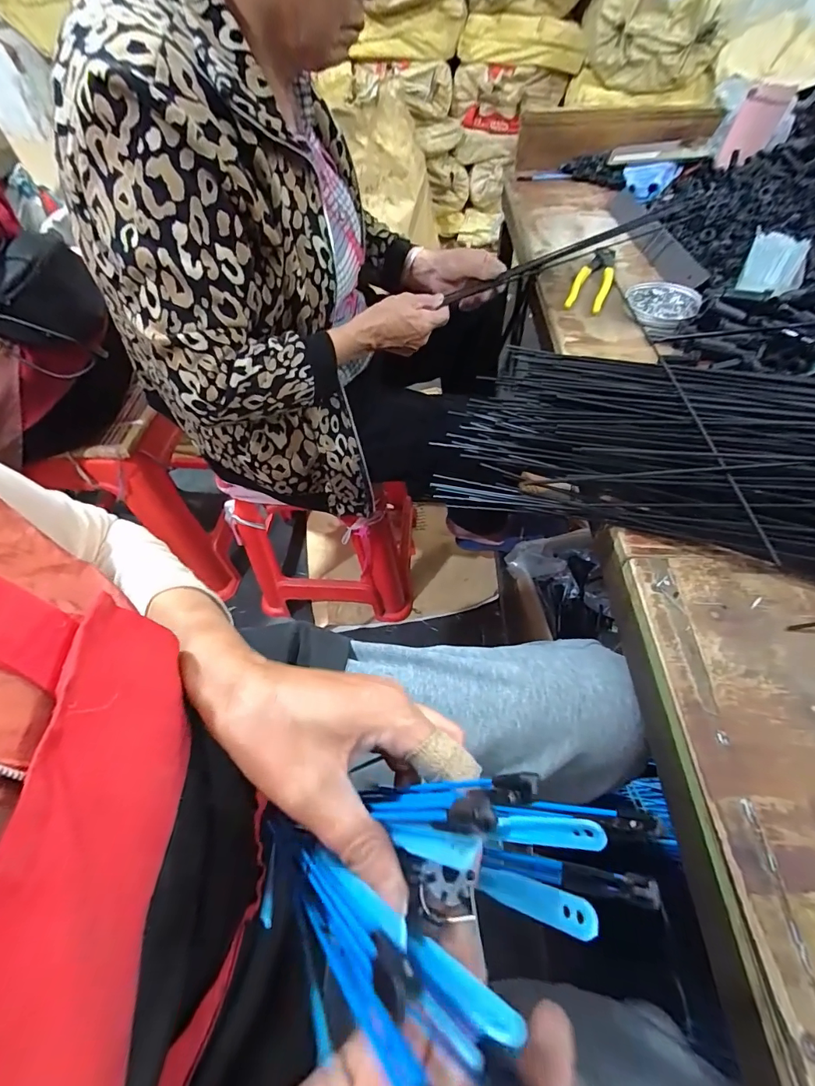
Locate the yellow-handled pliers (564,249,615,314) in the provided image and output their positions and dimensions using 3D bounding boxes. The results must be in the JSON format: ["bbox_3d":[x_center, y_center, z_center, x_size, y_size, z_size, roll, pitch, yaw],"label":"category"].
[{"bbox_3d":[0.256,-0.362,0.598,0.045,0.019,0.155,20,58,17],"label":"yellow-handled pliers"}]

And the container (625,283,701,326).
[{"bbox_3d":[0.321,-0.303,0.551,0.085,0.013,0.078,-2,55,2],"label":"container"}]

